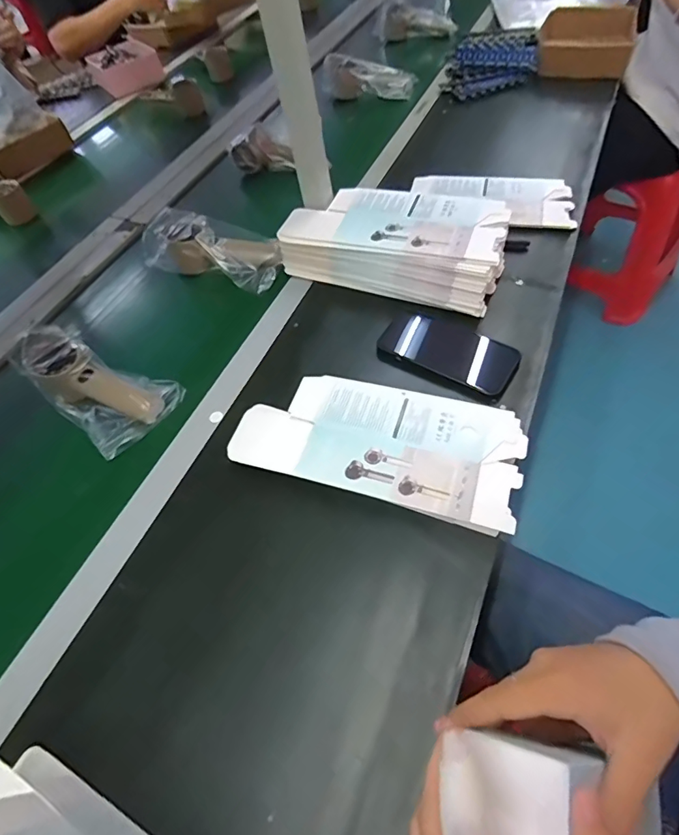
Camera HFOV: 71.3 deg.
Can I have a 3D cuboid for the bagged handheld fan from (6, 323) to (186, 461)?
[{"bbox_3d":[-0.287,-0.040,0.532,0.177,0.075,0.109,22,60,19],"label":"bagged handheld fan"}]

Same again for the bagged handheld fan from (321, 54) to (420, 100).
[{"bbox_3d":[0.061,-0.684,0.948,0.181,0.059,0.065,6,56,9],"label":"bagged handheld fan"}]

